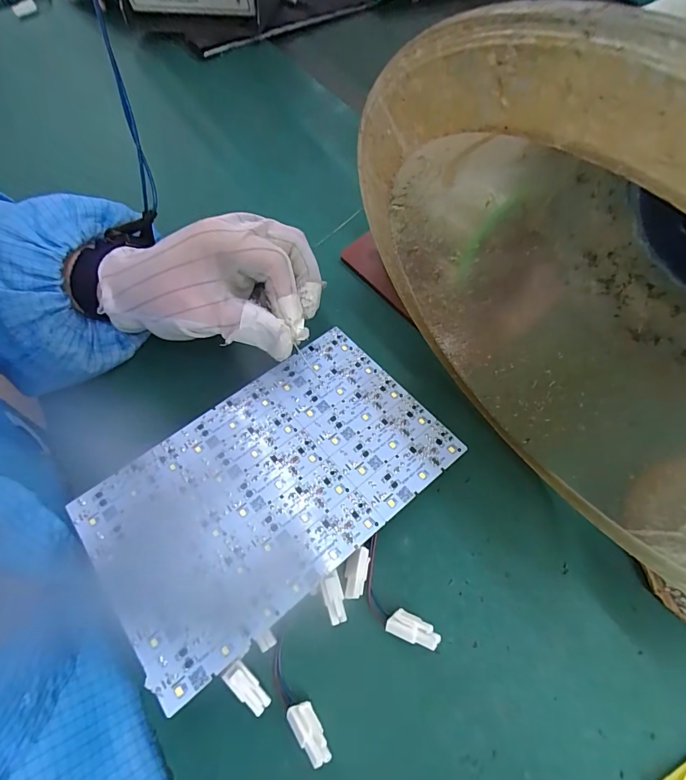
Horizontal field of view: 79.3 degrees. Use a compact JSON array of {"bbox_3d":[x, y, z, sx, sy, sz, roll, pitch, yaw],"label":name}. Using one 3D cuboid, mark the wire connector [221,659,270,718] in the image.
[{"bbox_3d":[-0.045,0.140,0.194,0.010,0.004,0.025,-40,83,-21],"label":"wire connector"}]

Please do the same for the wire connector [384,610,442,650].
[{"bbox_3d":[0.035,0.118,0.204,0.025,0.009,0.012,7,58,30],"label":"wire connector"}]

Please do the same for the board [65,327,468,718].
[{"bbox_3d":[-0.041,0.050,0.233,0.189,0.004,0.116,-36,65,-17],"label":"board"}]

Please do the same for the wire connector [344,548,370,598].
[{"bbox_3d":[0.007,0.096,0.217,0.011,0.012,0.024,12,66,9],"label":"wire connector"}]

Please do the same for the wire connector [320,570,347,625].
[{"bbox_3d":[-0.005,0.106,0.210,0.010,0.004,0.025,-11,81,-8],"label":"wire connector"}]

